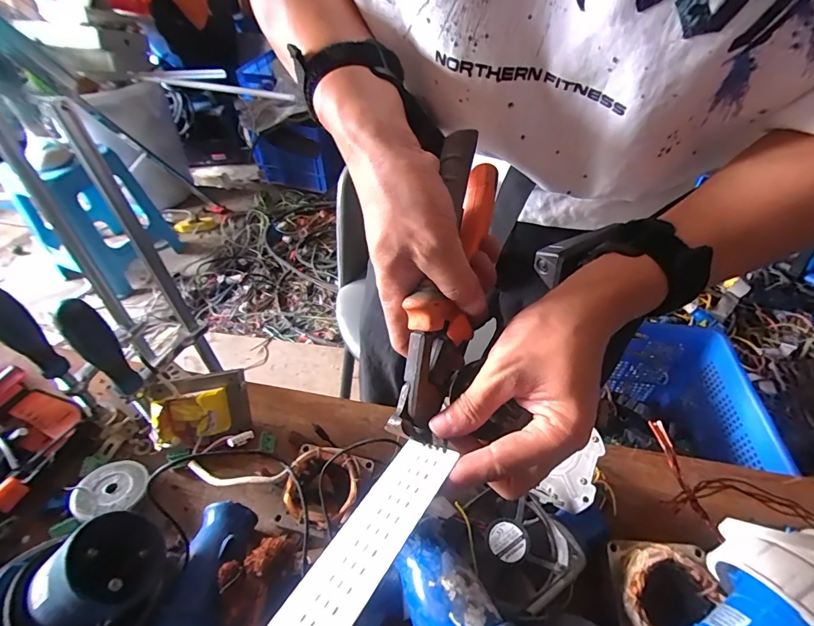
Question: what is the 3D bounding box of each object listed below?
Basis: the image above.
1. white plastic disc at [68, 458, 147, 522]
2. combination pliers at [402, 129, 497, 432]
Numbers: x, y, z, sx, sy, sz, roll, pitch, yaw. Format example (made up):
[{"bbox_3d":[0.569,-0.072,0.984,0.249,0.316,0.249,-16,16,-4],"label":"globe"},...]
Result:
[{"bbox_3d":[-0.291,0.171,0.401,0.061,0.021,0.057,0,47,0],"label":"white plastic disc"},{"bbox_3d":[0.025,-0.021,0.257,0.035,0.043,0.182,12,80,11],"label":"combination pliers"}]

